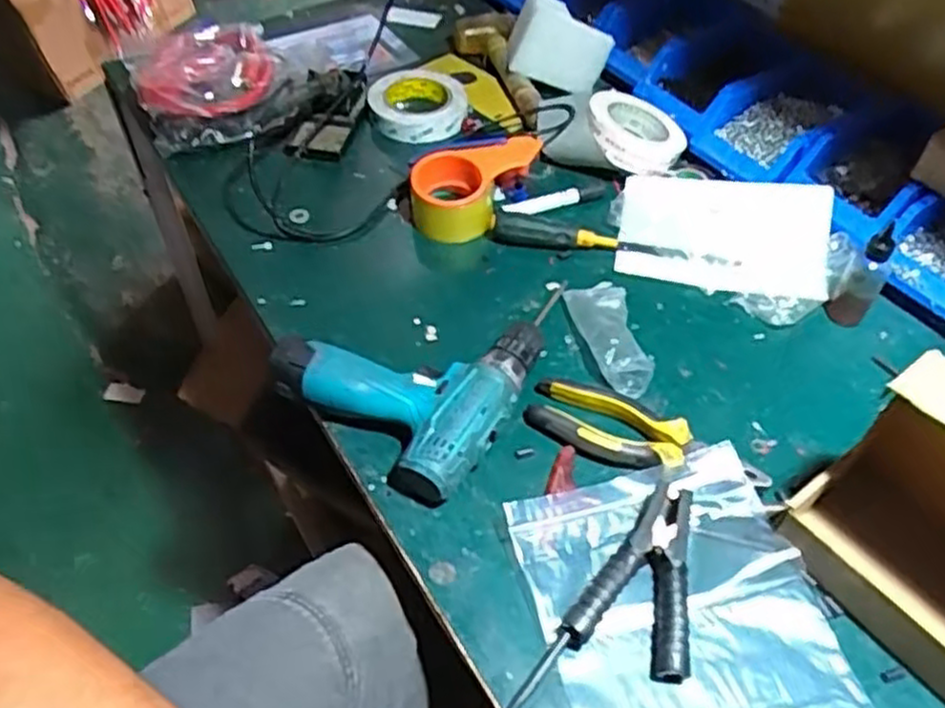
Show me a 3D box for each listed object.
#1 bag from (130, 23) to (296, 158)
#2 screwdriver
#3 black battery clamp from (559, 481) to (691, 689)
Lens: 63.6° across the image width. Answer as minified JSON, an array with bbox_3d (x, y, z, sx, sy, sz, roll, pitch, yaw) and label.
[{"bbox_3d":[-0.297,-0.311,0.873,0.177,0.090,0.138,-13,52,-12],"label":"bag"},{"bbox_3d":[0.119,-0.124,0.789,0.199,0.027,0.035,6,50,4],"label":"screwdriver"},{"bbox_3d":[0.128,0.156,0.558,0.084,0.023,0.142,18,52,13],"label":"black battery clamp"}]

